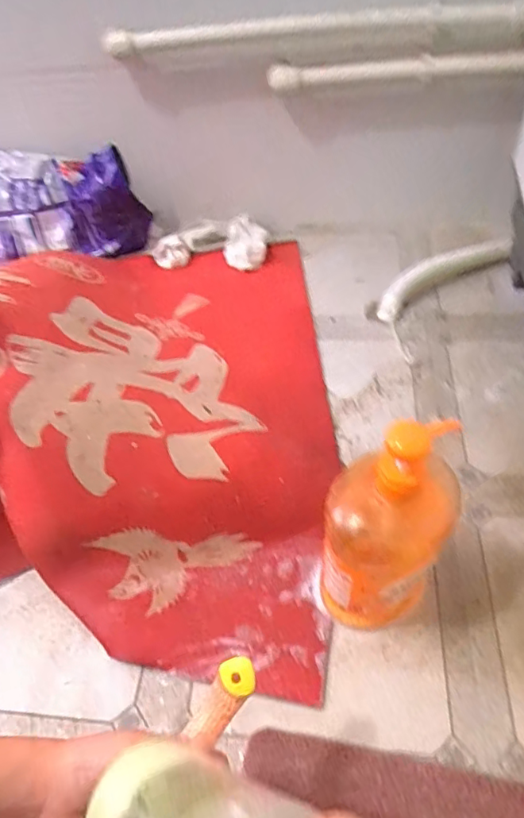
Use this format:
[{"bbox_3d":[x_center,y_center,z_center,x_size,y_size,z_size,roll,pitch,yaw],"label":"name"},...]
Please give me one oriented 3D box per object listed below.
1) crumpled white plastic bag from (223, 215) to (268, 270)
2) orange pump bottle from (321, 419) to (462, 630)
[{"bbox_3d":[-0.029,-0.300,0.965,0.079,0.051,0.128,-4,49,3],"label":"crumpled white plastic bag"},{"bbox_3d":[0.107,0.116,0.463,0.094,0.258,0.082,17,54,20],"label":"orange pump bottle"}]

